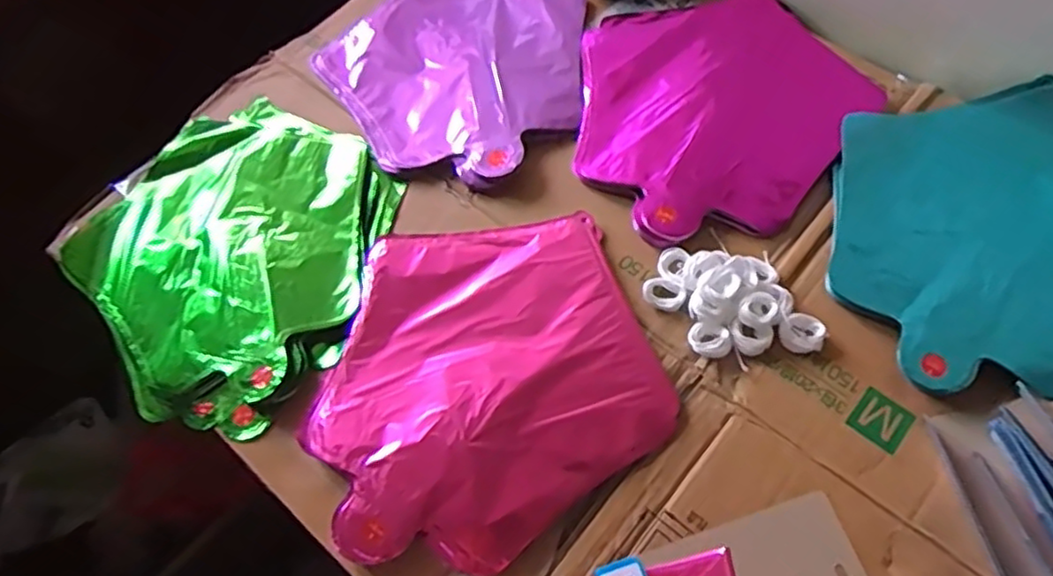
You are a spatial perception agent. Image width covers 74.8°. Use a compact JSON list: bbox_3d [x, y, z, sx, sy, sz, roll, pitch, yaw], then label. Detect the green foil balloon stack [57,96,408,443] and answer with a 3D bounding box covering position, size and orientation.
[{"bbox_3d":[-0.228,-0.029,0.536,0.230,0.024,0.253,18,67,14],"label":"green foil balloon stack"}]

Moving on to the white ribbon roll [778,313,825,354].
[{"bbox_3d":[0.187,0.031,0.468,0.028,0.011,0.026,-2,64,4],"label":"white ribbon roll"}]

